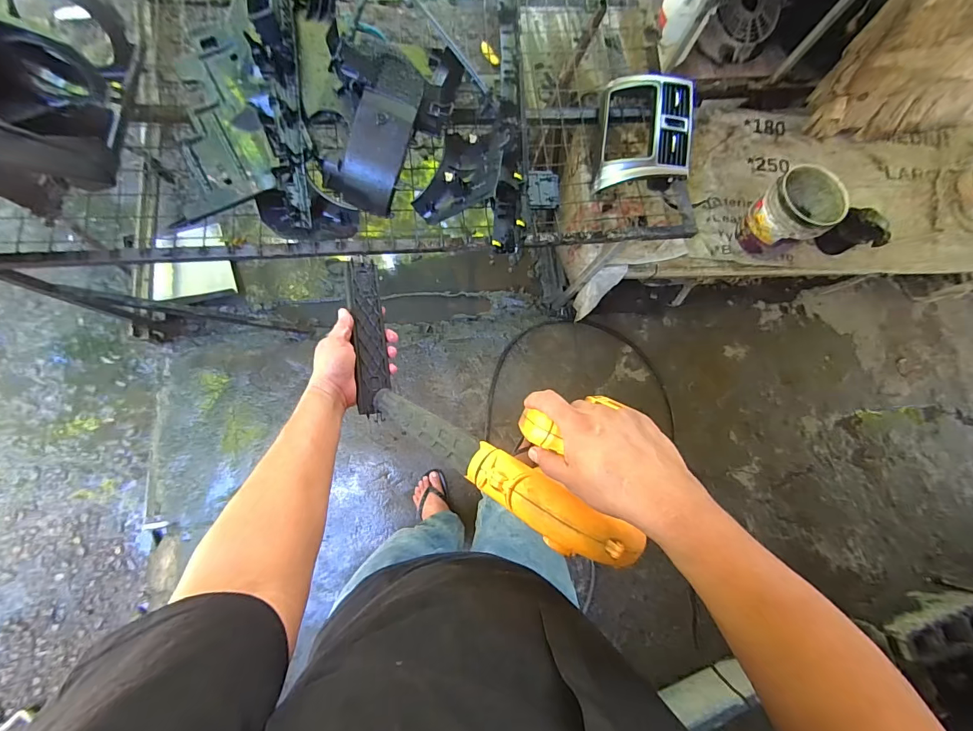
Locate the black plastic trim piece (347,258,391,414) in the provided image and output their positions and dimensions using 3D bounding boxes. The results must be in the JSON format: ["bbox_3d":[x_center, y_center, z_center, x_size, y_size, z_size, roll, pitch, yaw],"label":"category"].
[{"bbox_3d":[-0.172,-0.043,0.605,0.043,0.025,0.220,-7,80,-3],"label":"black plastic trim piece"}]

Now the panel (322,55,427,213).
[{"bbox_3d":[-0.229,-0.490,0.883,0.147,0.061,0.307,24,98,0],"label":"panel"}]

